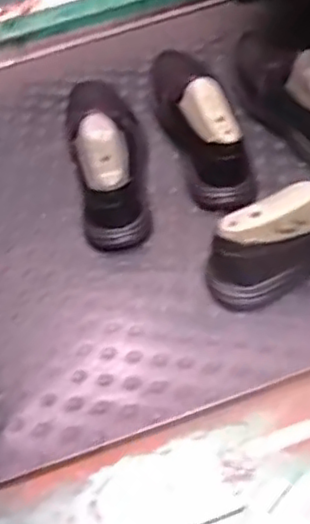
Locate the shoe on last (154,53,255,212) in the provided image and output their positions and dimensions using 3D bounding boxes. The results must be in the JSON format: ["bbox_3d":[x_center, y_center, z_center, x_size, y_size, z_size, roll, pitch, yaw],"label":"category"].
[{"bbox_3d":[0.047,-0.204,0.865,0.092,0.115,0.281,-15,51,-5],"label":"shoe on last"}]

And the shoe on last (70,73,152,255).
[{"bbox_3d":[-0.061,-0.151,0.840,0.096,0.103,0.272,-11,51,-2],"label":"shoe on last"}]

